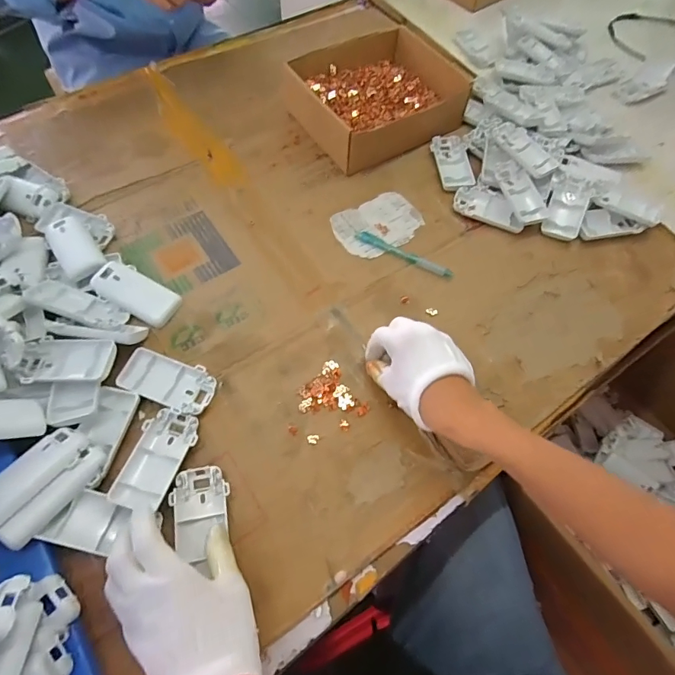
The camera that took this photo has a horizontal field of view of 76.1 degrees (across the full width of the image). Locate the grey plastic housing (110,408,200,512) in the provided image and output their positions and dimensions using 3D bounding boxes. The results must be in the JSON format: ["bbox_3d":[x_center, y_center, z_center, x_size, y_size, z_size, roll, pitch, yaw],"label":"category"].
[{"bbox_3d":[-0.169,0.113,0.410,0.051,0.028,0.092,13,65,3],"label":"grey plastic housing"}]

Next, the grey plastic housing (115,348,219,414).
[{"bbox_3d":[-0.175,0.047,0.448,0.094,0.018,0.050,17,65,5],"label":"grey plastic housing"}]

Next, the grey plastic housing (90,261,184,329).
[{"bbox_3d":[-0.227,-0.049,0.486,0.092,0.016,0.046,30,70,-3],"label":"grey plastic housing"}]

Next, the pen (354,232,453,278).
[{"bbox_3d":[0.083,-0.106,0.543,0.130,0.009,0.016,28,67,9],"label":"pen"}]

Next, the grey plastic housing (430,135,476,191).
[{"bbox_3d":[0.164,-0.252,0.616,0.050,0.009,0.101,-2,65,-4],"label":"grey plastic housing"}]

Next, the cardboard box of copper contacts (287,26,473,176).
[{"bbox_3d":[0.058,-0.365,0.638,0.226,0.061,0.206,-27,69,-15],"label":"cardboard box of copper contacts"}]

